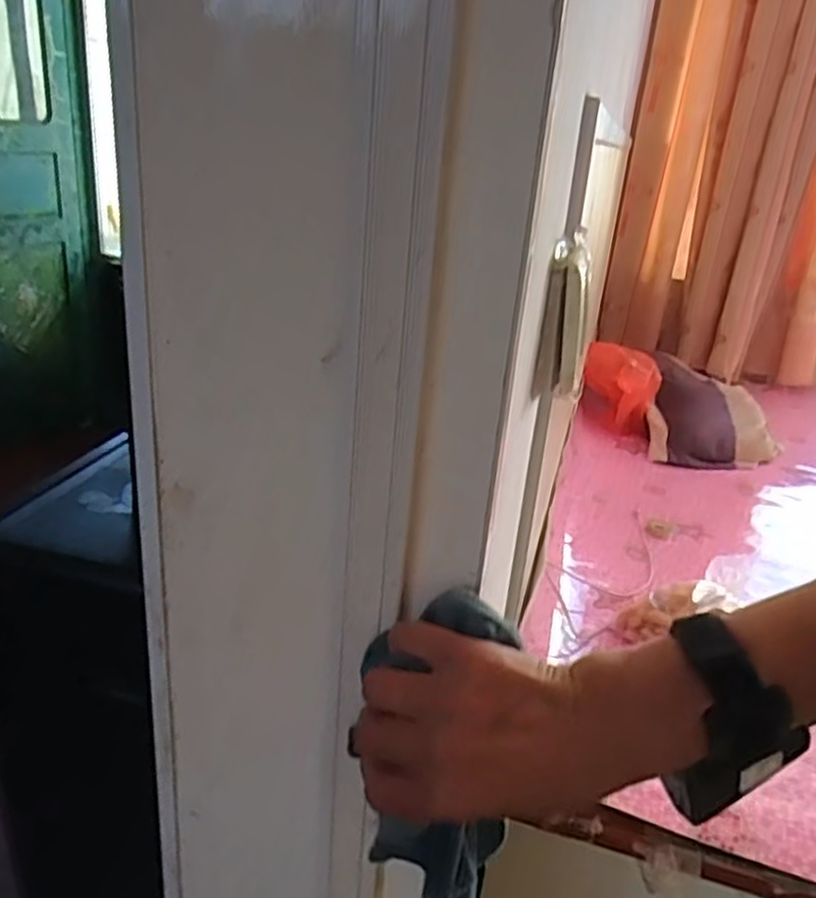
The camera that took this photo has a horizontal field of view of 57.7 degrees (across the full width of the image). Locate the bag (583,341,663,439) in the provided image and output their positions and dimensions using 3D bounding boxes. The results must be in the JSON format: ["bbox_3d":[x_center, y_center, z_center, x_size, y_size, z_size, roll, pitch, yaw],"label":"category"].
[{"bbox_3d":[0.475,-0.132,1.666,0.167,0.187,0.087,10,24,12],"label":"bag"}]

